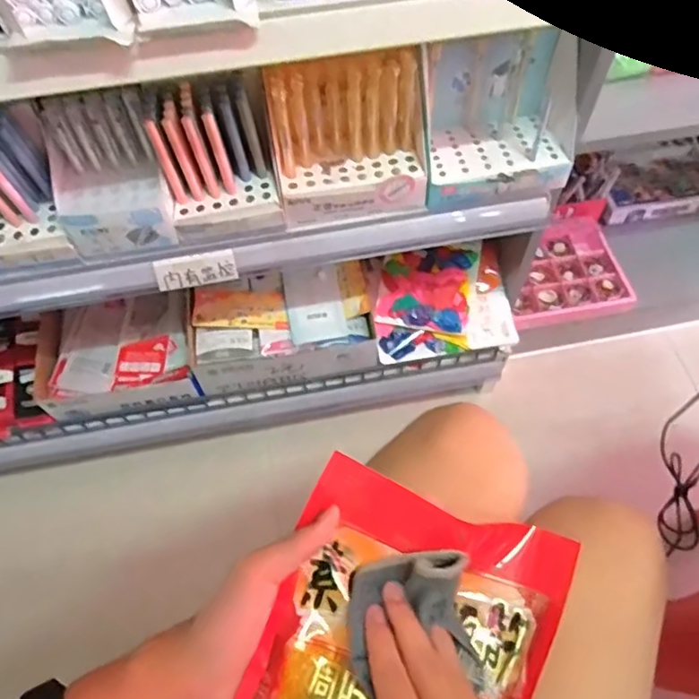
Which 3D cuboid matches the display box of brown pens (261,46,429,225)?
[{"bbox_3d":[0.003,-0.222,0.609,0.163,0.139,0.078,-9,60,-4],"label":"display box of brown pens"}]

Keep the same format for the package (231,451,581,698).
[{"bbox_3d":[0.023,0.218,0.361,0.178,0.022,0.255,25,76,-4],"label":"package"}]

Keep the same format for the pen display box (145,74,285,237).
[{"bbox_3d":[-0.139,-0.203,0.608,0.118,0.129,0.095,-12,61,-6],"label":"pen display box"}]

